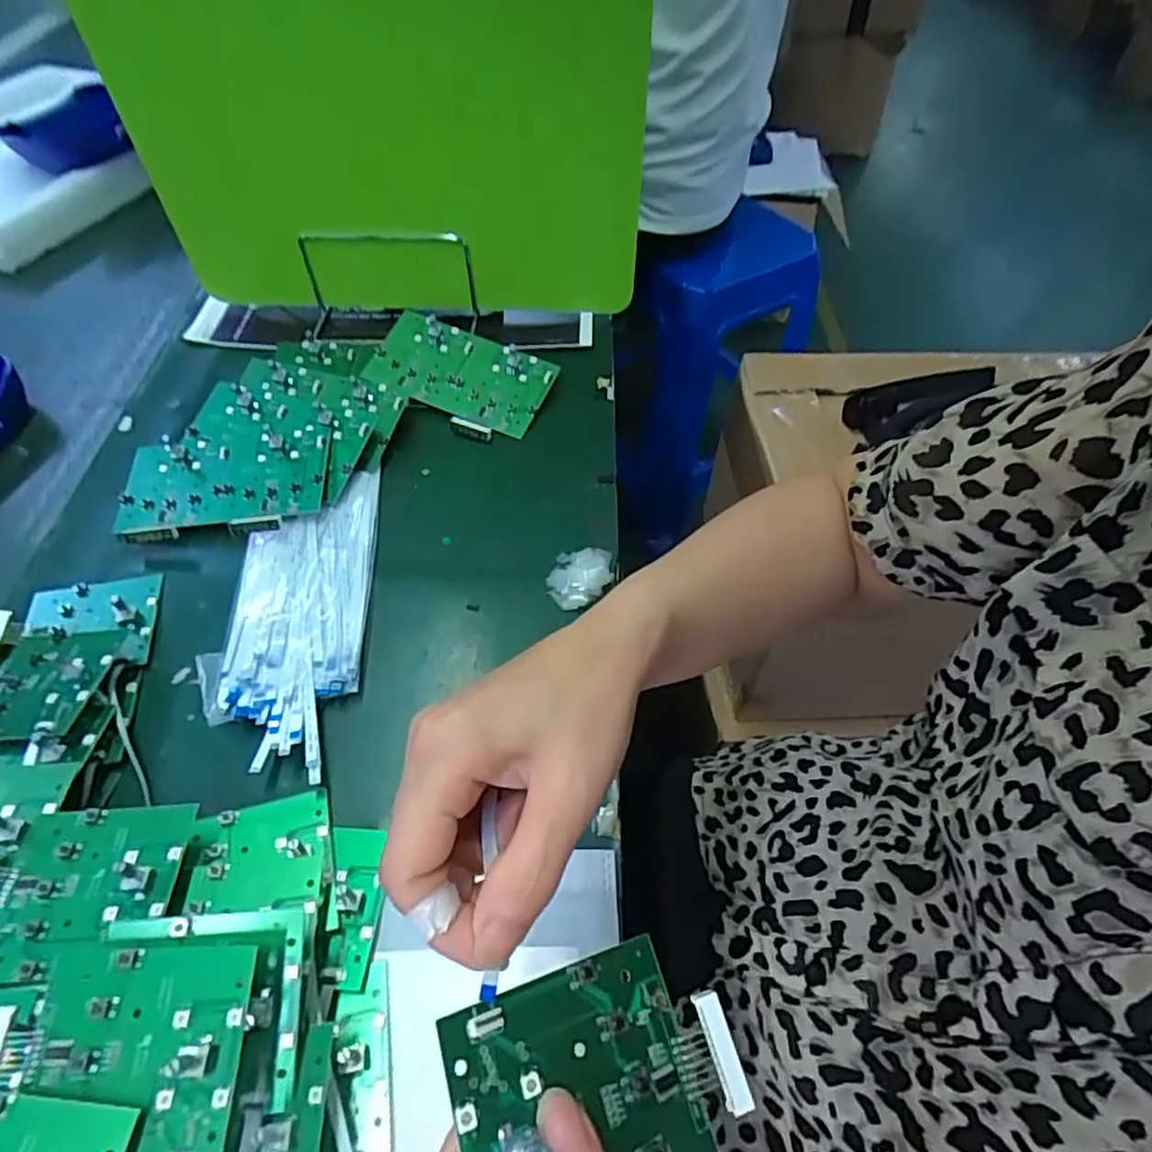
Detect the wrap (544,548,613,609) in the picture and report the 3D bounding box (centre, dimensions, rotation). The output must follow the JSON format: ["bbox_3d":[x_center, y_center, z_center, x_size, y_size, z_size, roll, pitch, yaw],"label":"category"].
[{"bbox_3d":[0.002,0.001,0.445,0.042,0.033,0.038,-5,54,-4],"label":"wrap"}]

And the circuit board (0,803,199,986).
[{"bbox_3d":[-0.236,0.143,0.313,0.090,0.012,0.076,-3,54,-3],"label":"circuit board"}]

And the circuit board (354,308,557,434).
[{"bbox_3d":[-0.099,-0.175,0.577,0.157,0.011,0.082,21,71,12],"label":"circuit board"}]

